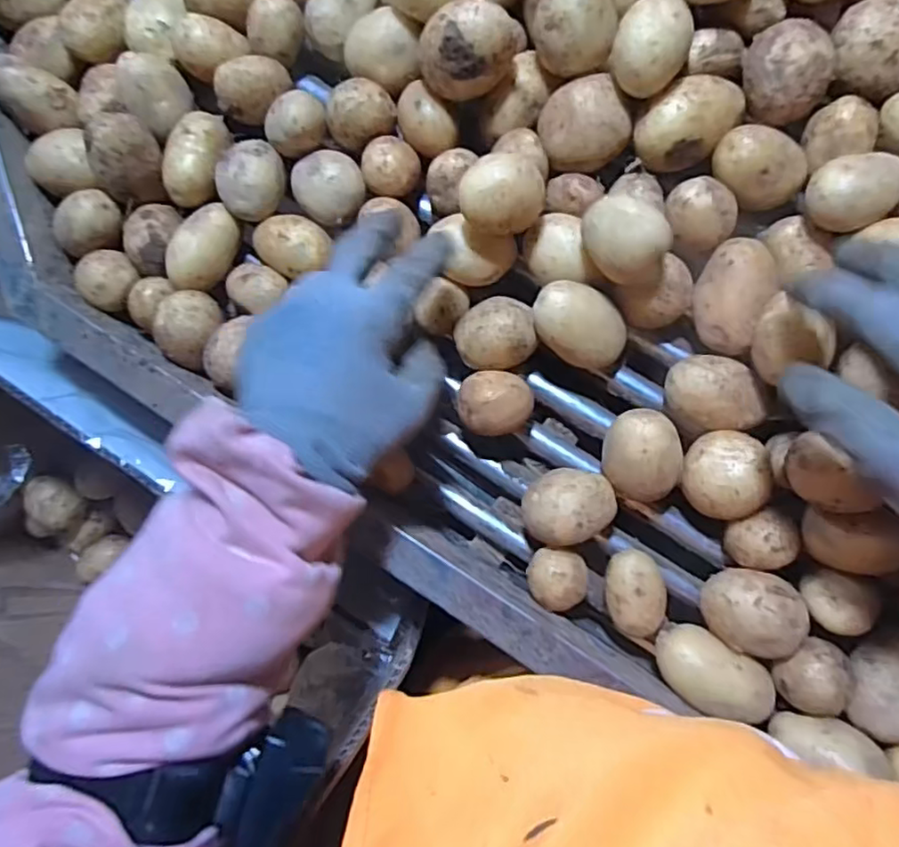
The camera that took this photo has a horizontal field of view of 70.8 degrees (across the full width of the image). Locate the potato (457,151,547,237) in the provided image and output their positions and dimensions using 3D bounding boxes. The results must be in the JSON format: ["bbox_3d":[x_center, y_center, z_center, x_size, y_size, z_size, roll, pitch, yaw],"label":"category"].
[{"bbox_3d":[0.030,-0.127,0.359,0.045,0.040,0.038,8,90,5],"label":"potato"}]

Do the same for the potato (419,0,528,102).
[{"bbox_3d":[0.011,-0.216,0.363,0.053,0.043,0.038,-34,87,4],"label":"potato"}]

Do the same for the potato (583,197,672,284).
[{"bbox_3d":[0.096,-0.101,0.349,0.051,0.036,0.034,40,93,4],"label":"potato"}]

